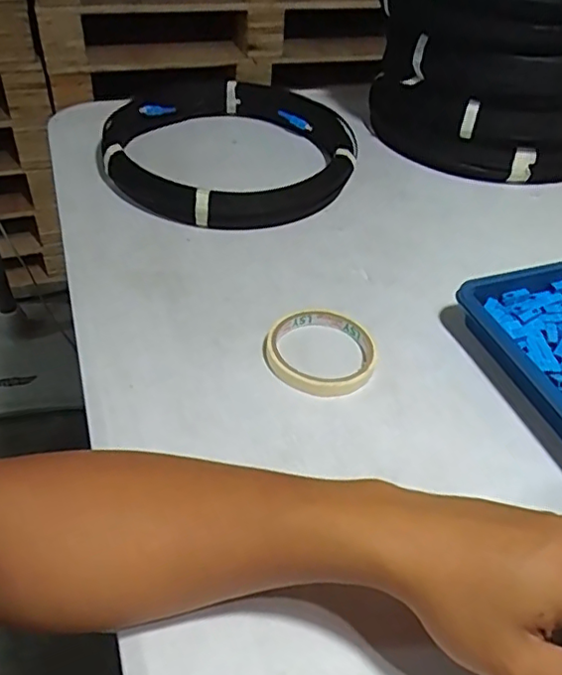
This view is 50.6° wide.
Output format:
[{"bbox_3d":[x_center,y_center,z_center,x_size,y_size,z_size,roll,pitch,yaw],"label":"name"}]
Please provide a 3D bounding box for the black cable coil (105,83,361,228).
[{"bbox_3d":[-0.056,-0.222,0.698,0.300,0.051,0.268,-6,44,-12],"label":"black cable coil"}]

